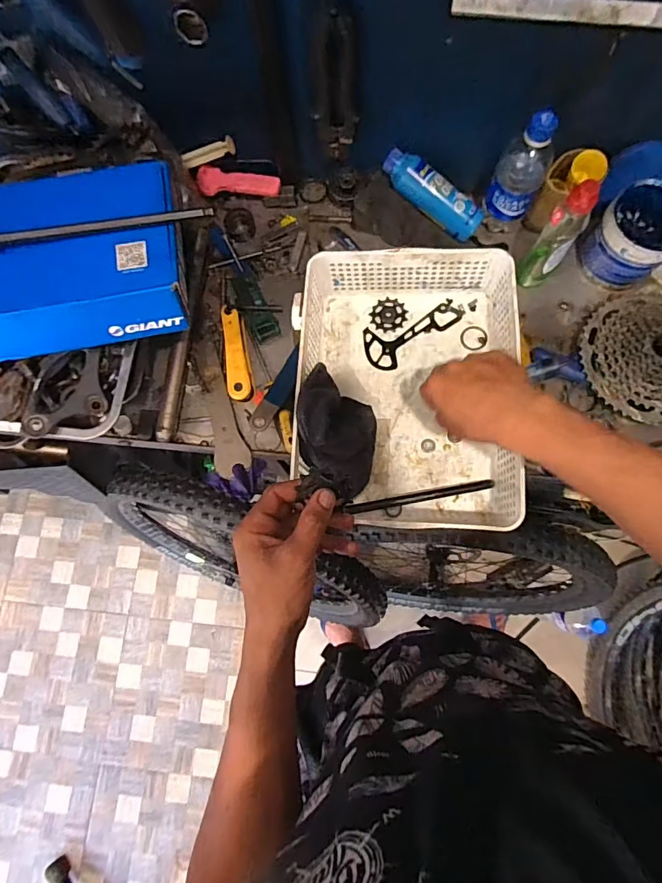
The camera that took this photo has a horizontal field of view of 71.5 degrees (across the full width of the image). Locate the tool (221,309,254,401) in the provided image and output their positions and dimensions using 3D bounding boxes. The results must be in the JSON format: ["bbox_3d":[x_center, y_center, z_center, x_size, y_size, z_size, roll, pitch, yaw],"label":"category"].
[{"bbox_3d":[-0.129,-0.116,0.620,0.034,0.021,0.122,-10,77,0],"label":"tool"}]

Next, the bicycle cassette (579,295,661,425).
[{"bbox_3d":[0.418,-0.113,0.590,0.177,0.040,0.184,-17,77,-2],"label":"bicycle cassette"}]

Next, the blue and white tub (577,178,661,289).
[{"bbox_3d":[0.401,-0.271,0.615,0.097,0.097,0.099,0,77,2],"label":"blue and white tub"}]

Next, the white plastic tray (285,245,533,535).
[{"bbox_3d":[0.088,-0.066,0.566,0.252,0.090,0.322,3,78,0],"label":"white plastic tray"}]

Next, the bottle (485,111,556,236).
[{"bbox_3d":[0.250,-0.352,0.599,0.064,0.164,0.071,30,80,8],"label":"bottle"}]

